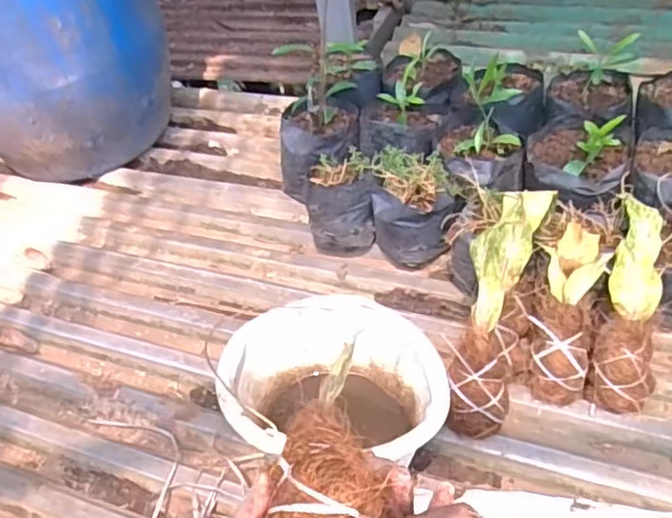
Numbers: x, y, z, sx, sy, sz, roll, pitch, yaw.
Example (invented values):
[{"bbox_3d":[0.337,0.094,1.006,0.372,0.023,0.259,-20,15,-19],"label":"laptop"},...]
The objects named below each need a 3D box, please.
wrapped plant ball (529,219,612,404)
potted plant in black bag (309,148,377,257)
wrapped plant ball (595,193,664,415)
[{"bbox_3d":[0.299,0.064,0.845,0.081,0.069,0.242,10,81,15],"label":"wrapped plant ball"},{"bbox_3d":[0.010,-0.091,1.118,0.116,0.133,0.105,-8,47,1],"label":"potted plant in black bag"},{"bbox_3d":[0.385,0.044,0.836,0.077,0.075,0.299,10,72,15],"label":"wrapped plant ball"}]

